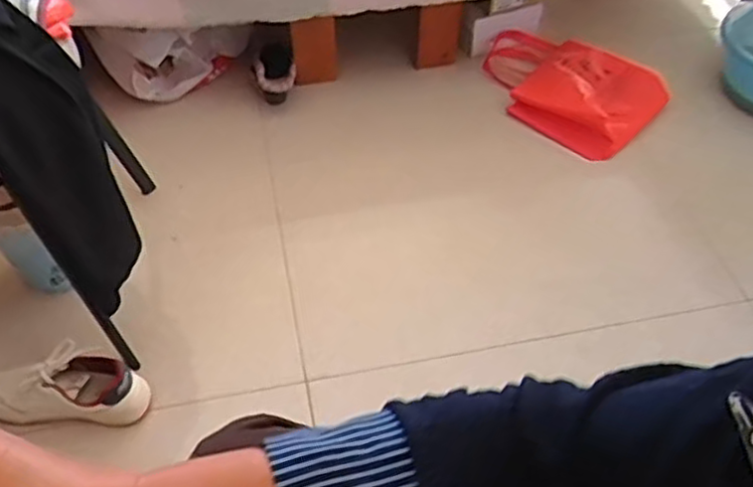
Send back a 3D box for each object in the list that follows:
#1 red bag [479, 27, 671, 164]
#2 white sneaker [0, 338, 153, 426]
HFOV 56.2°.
[{"bbox_3d":[0.436,-0.371,1.613,0.416,0.105,0.304,37,56,26],"label":"red bag"},{"bbox_3d":[-0.476,0.208,1.056,0.250,0.102,0.084,1,48,-3],"label":"white sneaker"}]

